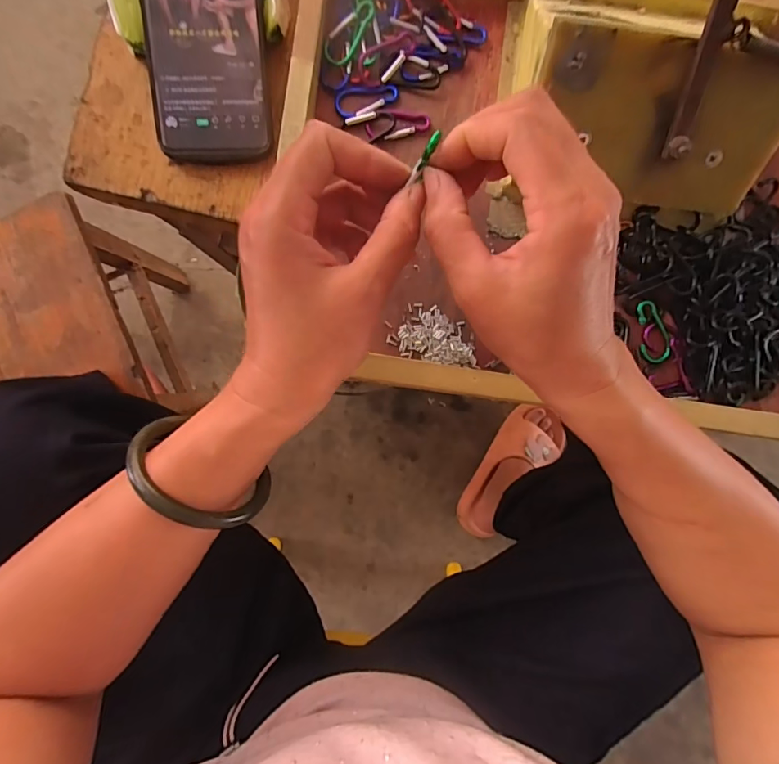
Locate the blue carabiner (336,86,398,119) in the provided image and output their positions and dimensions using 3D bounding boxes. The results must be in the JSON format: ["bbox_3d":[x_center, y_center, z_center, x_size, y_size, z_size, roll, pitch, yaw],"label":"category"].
[{"bbox_3d":[-0.016,-0.197,0.326,0.044,0.004,0.024,-4,90,-2],"label":"blue carabiner"}]

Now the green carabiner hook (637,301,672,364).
[{"bbox_3d":[0.187,-0.036,0.328,0.019,0.008,0.043,-10,90,-2],"label":"green carabiner hook"}]

